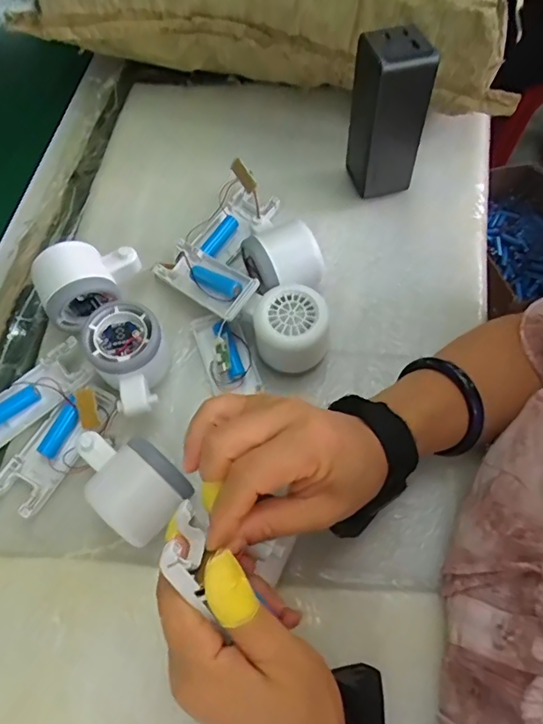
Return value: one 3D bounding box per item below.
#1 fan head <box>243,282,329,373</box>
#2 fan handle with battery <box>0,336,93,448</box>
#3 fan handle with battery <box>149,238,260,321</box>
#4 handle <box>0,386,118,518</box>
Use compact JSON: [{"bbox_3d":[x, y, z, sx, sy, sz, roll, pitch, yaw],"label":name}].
[{"bbox_3d":[0.013,-0.025,0.408,0.057,0.050,0.062,0,64,1],"label":"fan head"},{"bbox_3d":[-0.191,0.027,0.405,0.100,0.023,0.041,-34,68,-14],"label":"fan handle with battery"},{"bbox_3d":[-0.055,-0.069,0.425,0.100,0.016,0.037,32,68,33],"label":"fan handle with battery"},{"bbox_3d":[-0.162,0.062,0.387,0.047,0.022,0.102,29,68,14],"label":"handle"}]

